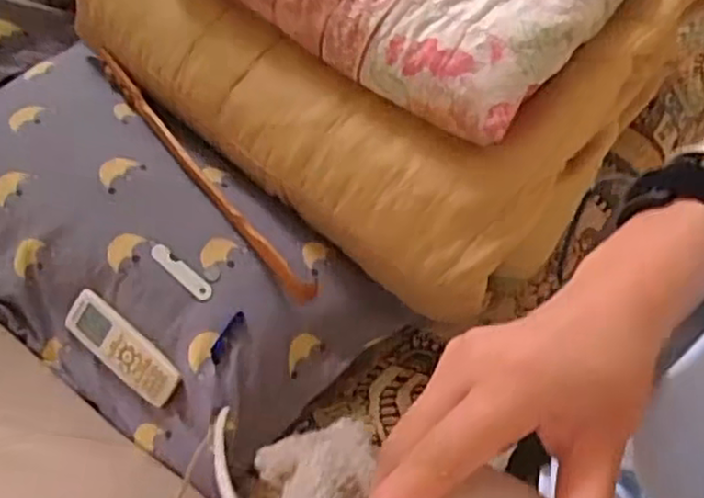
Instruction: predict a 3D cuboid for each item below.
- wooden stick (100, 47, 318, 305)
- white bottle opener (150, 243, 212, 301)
[{"bbox_3d":[-0.196,-0.101,0.877,0.027,0.032,0.446,-37,70,-16],"label":"wooden stick"},{"bbox_3d":[-0.196,0.026,0.811,0.090,0.005,0.020,38,70,16],"label":"white bottle opener"}]

